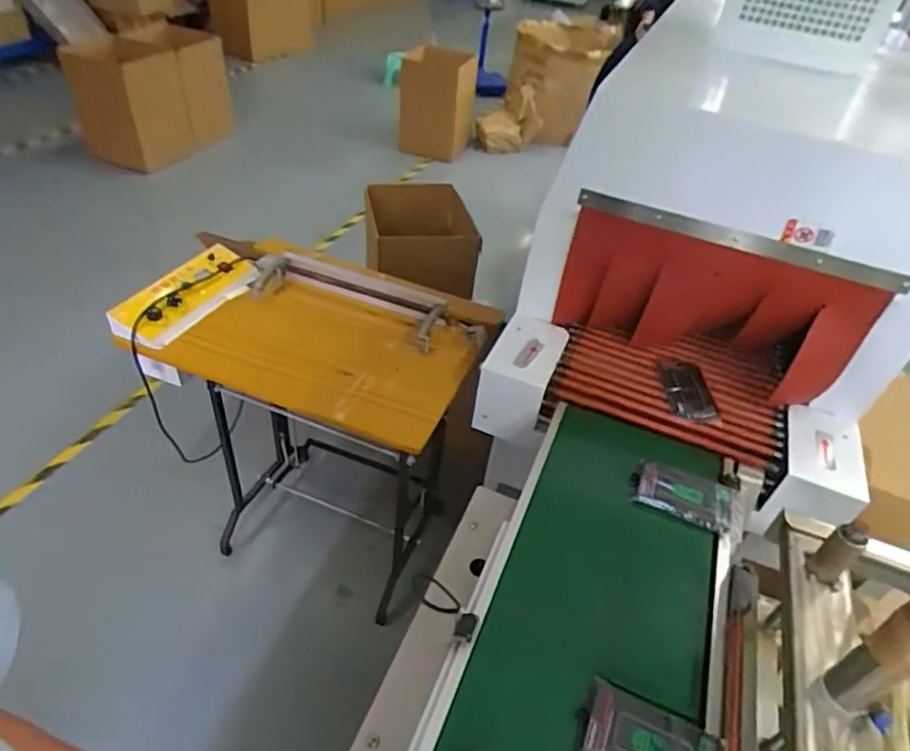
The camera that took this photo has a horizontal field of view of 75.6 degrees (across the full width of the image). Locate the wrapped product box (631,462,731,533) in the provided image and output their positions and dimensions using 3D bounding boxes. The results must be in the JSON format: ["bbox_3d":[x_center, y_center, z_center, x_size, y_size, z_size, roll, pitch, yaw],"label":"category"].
[{"bbox_3d":[0.346,0.179,0.891,0.141,0.030,0.089,16,42,10],"label":"wrapped product box"}]

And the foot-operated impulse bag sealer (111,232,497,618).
[{"bbox_3d":[-0.316,0.124,1.466,0.682,0.742,0.458,15,42,10],"label":"foot-operated impulse bag sealer"}]

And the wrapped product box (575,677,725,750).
[{"bbox_3d":[0.209,0.399,0.629,0.150,0.016,0.099,19,43,14],"label":"wrapped product box"}]

